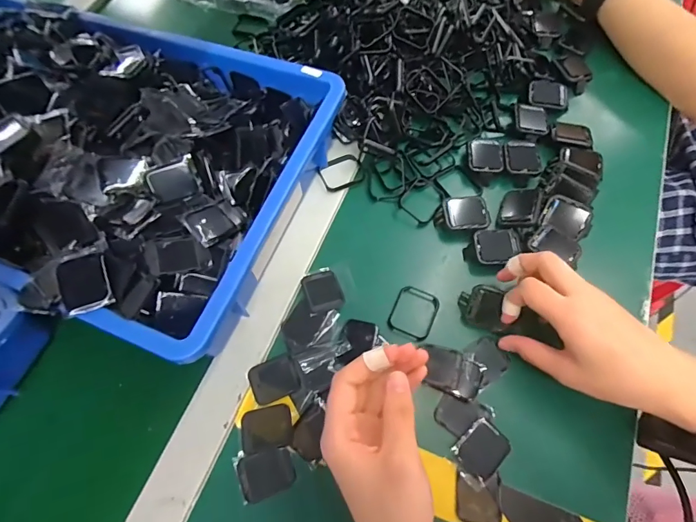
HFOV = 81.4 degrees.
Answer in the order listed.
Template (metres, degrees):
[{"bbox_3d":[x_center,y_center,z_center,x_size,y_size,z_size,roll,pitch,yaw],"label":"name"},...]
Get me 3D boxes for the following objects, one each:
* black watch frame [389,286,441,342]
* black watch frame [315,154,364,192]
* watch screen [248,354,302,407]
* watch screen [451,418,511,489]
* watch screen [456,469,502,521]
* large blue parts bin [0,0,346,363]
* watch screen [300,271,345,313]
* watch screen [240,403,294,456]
[{"bbox_3d":[0.059,0.046,0.359,0.038,0.004,0.046,24,68,12],"label":"black watch frame"},{"bbox_3d":[-0.007,-0.093,0.425,0.045,0.009,0.034,-20,67,-7],"label":"black watch frame"},{"bbox_3d":[-0.061,0.098,0.336,0.039,0.004,0.033,-20,67,-8],"label":"watch screen"},{"bbox_3d":[0.103,0.148,0.313,0.044,0.004,0.033,-39,70,-15],"label":"watch screen"},{"bbox_3d":[0.098,0.177,0.301,0.032,0.004,0.033,4,66,3],"label":"watch screen"},{"bbox_3d":[-0.243,-0.105,0.384,0.408,0.104,0.282,20,68,10],"label":"large blue parts bin"},{"bbox_3d":[-0.023,0.027,0.367,0.031,0.006,0.039,-20,67,-7],"label":"watch screen"},{"bbox_3d":[-0.064,0.132,0.320,0.040,0.004,0.031,-12,66,-4],"label":"watch screen"}]

